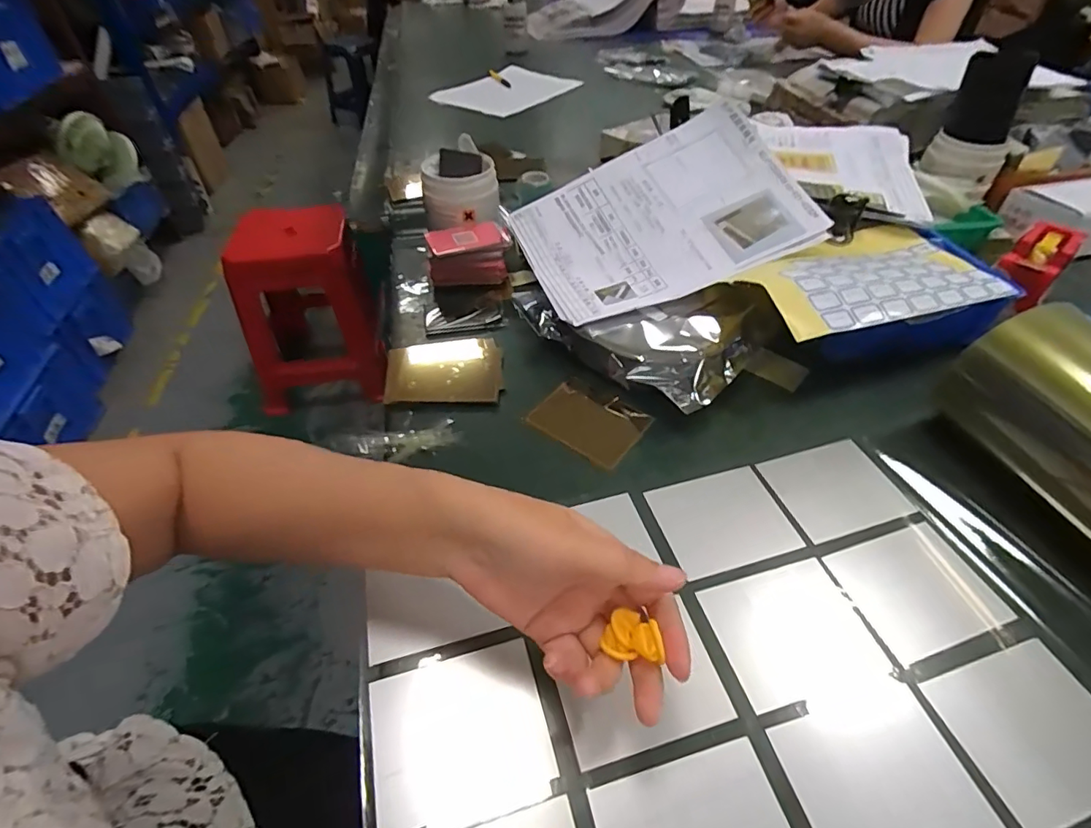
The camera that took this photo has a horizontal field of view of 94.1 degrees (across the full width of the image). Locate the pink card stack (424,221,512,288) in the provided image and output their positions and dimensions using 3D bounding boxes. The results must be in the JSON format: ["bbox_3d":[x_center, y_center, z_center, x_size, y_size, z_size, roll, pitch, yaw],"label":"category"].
[{"bbox_3d":[-0.093,-0.193,0.619,0.098,0.055,0.059,-6,48,-4],"label":"pink card stack"}]

